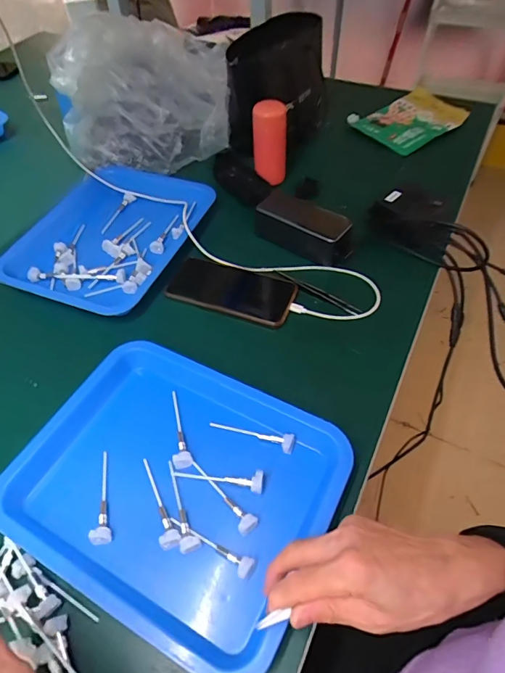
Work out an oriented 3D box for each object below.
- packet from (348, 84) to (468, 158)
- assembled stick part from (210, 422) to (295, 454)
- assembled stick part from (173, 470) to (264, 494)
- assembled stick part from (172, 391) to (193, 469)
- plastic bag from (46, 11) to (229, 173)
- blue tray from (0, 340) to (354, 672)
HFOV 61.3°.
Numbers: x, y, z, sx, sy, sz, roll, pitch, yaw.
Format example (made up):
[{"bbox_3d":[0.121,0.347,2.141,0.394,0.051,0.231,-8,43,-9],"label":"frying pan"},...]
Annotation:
[{"bbox_3d":[0.306,-0.412,0.807,0.212,0.018,0.138,-34,60,-21],"label":"packet"},{"bbox_3d":[0.000,0.096,0.430,0.088,0.012,0.018,16,55,14],"label":"assembled stick part"},{"bbox_3d":[-0.031,0.130,0.402,0.085,0.012,0.018,9,53,8],"label":"assembled stick part"},{"bbox_3d":[-0.076,0.091,0.437,0.019,0.010,0.089,-11,53,-7],"label":"assembled stick part"},{"bbox_3d":[-0.184,-0.394,0.708,0.271,0.169,0.226,-11,53,-7],"label":"plastic bag"},{"bbox_3d":[-0.075,0.129,0.396,0.280,0.028,0.220,23,57,18],"label":"blue tray"}]

